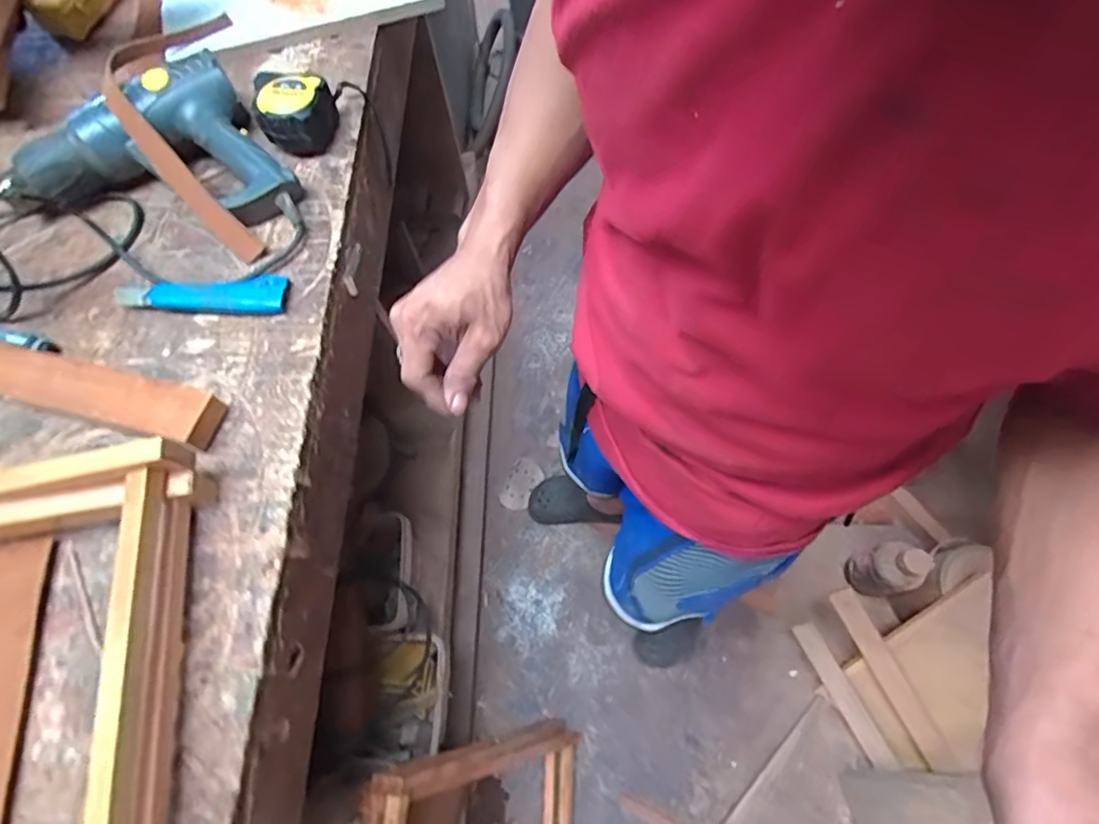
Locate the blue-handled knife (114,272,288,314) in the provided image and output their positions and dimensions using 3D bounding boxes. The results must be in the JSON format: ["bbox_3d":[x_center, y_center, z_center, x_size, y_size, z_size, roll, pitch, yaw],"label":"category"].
[{"bbox_3d":[-0.343,-0.116,0.551,0.163,0.025,0.033,-2,68,2],"label":"blue-handled knife"}]

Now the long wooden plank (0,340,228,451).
[{"bbox_3d":[-0.537,-0.049,0.526,0.506,0.042,0.055,14,69,8],"label":"long wooden plank"}]

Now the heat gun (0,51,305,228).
[{"bbox_3d":[-0.408,-0.240,0.575,0.241,0.073,0.180,-34,71,-11],"label":"heat gun"}]

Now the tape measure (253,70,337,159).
[{"bbox_3d":[-0.275,-0.325,0.617,0.078,0.056,0.077,-10,68,-2],"label":"tape measure"}]

